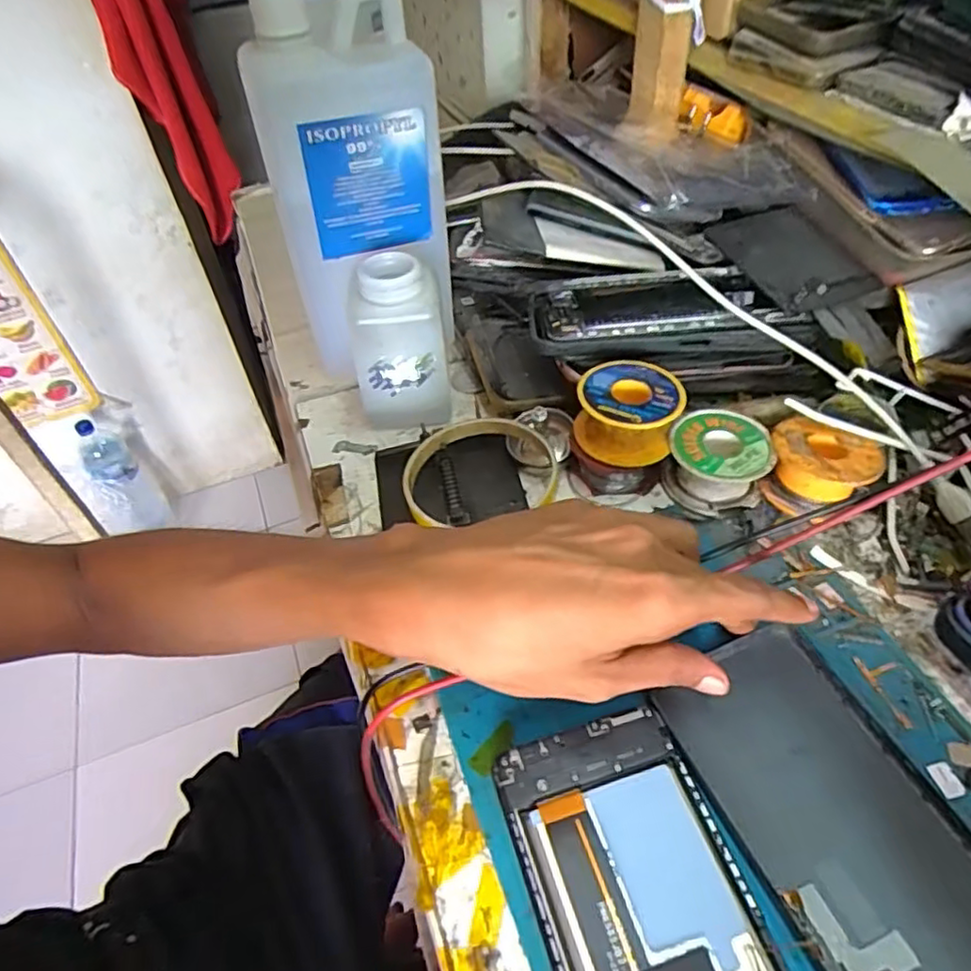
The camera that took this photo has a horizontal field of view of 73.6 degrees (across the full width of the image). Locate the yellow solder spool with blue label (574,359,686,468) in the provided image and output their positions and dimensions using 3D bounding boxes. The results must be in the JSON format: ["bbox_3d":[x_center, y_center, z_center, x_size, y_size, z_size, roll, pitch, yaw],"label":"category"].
[{"bbox_3d":[0.076,-0.038,0.350,0.052,0.036,0.050,-2,48,3],"label":"yellow solder spool with blue label"}]

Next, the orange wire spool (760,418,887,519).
[{"bbox_3d":[0.174,-0.007,0.342,0.048,0.033,0.051,-2,48,3],"label":"orange wire spool"}]

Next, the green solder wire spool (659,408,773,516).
[{"bbox_3d":[0.125,-0.013,0.354,0.051,0.030,0.052,-2,48,3],"label":"green solder wire spool"}]

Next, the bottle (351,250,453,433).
[{"bbox_3d":[-0.050,-0.080,0.383,0.057,0.094,0.046,-16,49,-10],"label":"bottle"}]

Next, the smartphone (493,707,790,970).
[{"bbox_3d":[0.060,0.157,0.216,0.071,0.011,0.156,-15,48,-10],"label":"smartphone"}]

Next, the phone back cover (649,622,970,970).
[{"bbox_3d":[0.136,0.131,0.237,0.076,0.006,0.159,-19,50,-13],"label":"phone back cover"}]

